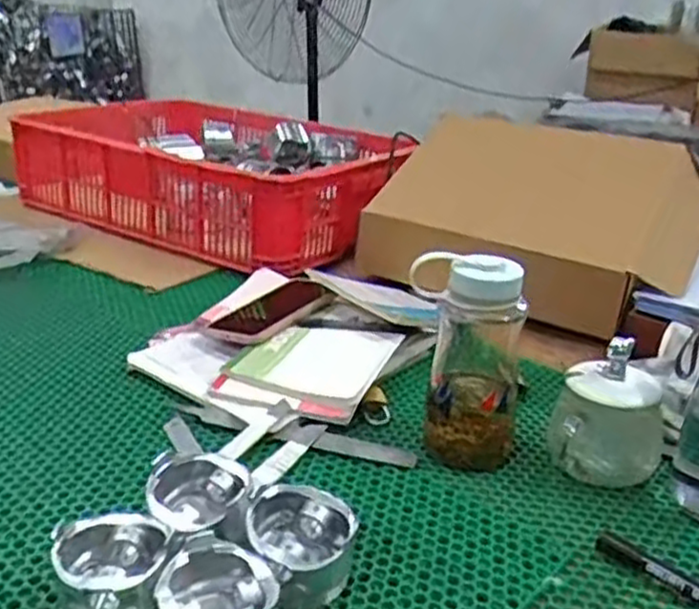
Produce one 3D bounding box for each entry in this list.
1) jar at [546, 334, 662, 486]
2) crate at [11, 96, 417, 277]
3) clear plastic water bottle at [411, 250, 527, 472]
[{"bbox_3d":[0.227,0.095,0.661,0.090,0.118,0.108,14,24,22],"label":"jar"},{"bbox_3d":[-0.219,-0.219,1.261,0.646,0.143,0.384,18,26,31],"label":"crate"},{"bbox_3d":[0.099,0.048,0.661,0.101,0.185,0.067,8,22,8],"label":"clear plastic water bottle"}]

